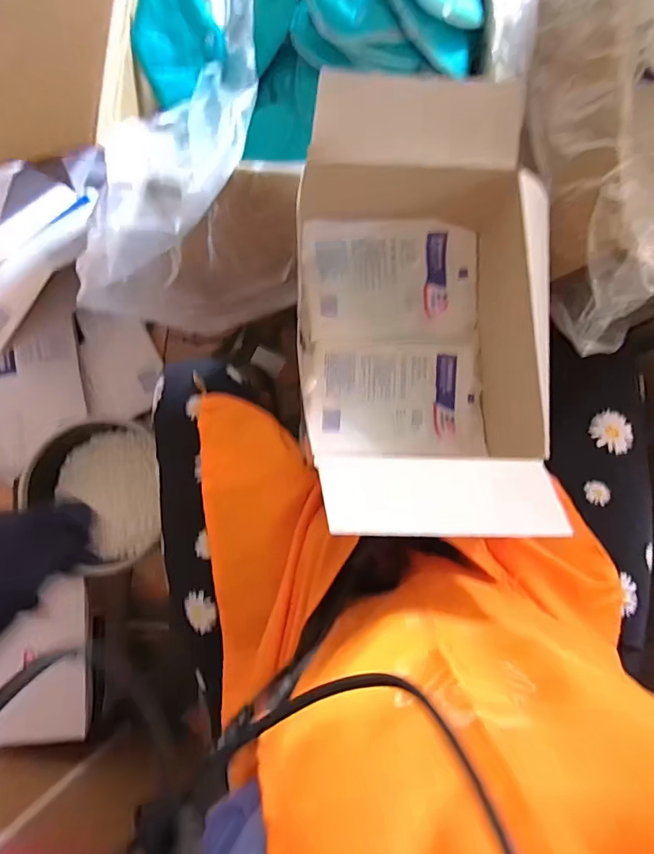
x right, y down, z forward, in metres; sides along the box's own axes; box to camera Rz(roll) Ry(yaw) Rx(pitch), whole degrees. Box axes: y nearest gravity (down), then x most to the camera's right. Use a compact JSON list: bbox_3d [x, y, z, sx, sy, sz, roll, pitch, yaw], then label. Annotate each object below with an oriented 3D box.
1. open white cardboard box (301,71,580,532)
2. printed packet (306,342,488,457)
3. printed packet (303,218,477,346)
[{"bbox_3d":[0.079,-0.089,0.458,0.218,0.135,0.334,-6,84,-2],"label":"open white cardboard box"},{"bbox_3d":[0.073,-0.029,0.505,0.185,0.015,0.121,-1,83,-2],"label":"printed packet"},{"bbox_3d":[0.071,-0.161,0.518,0.186,0.019,0.137,-3,84,-2],"label":"printed packet"}]

